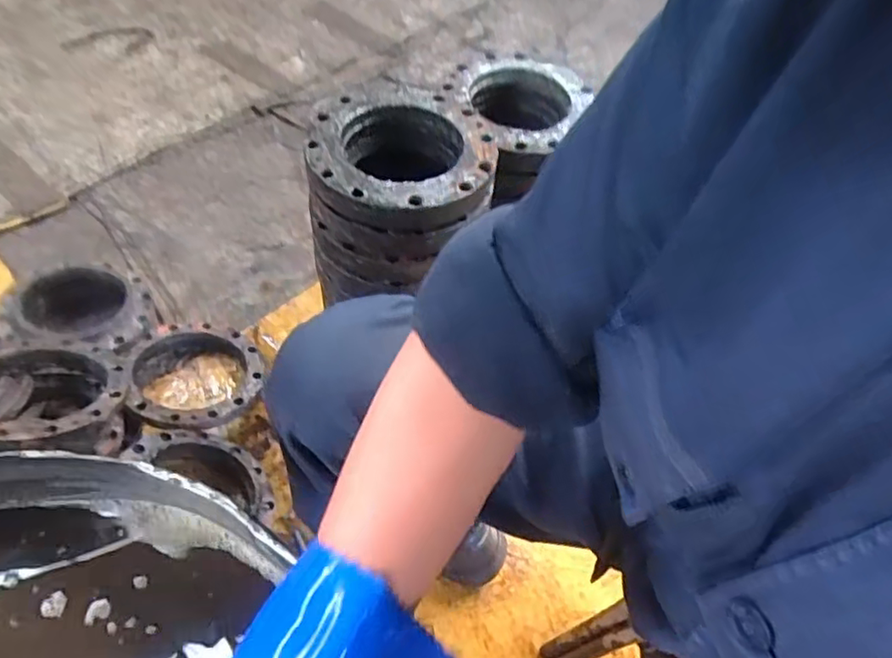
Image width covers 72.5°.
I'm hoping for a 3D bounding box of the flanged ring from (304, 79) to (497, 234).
[{"bbox_3d":[-0.051,-0.198,0.660,0.194,0.042,0.210,2,54,-2],"label":"flanged ring"}]

